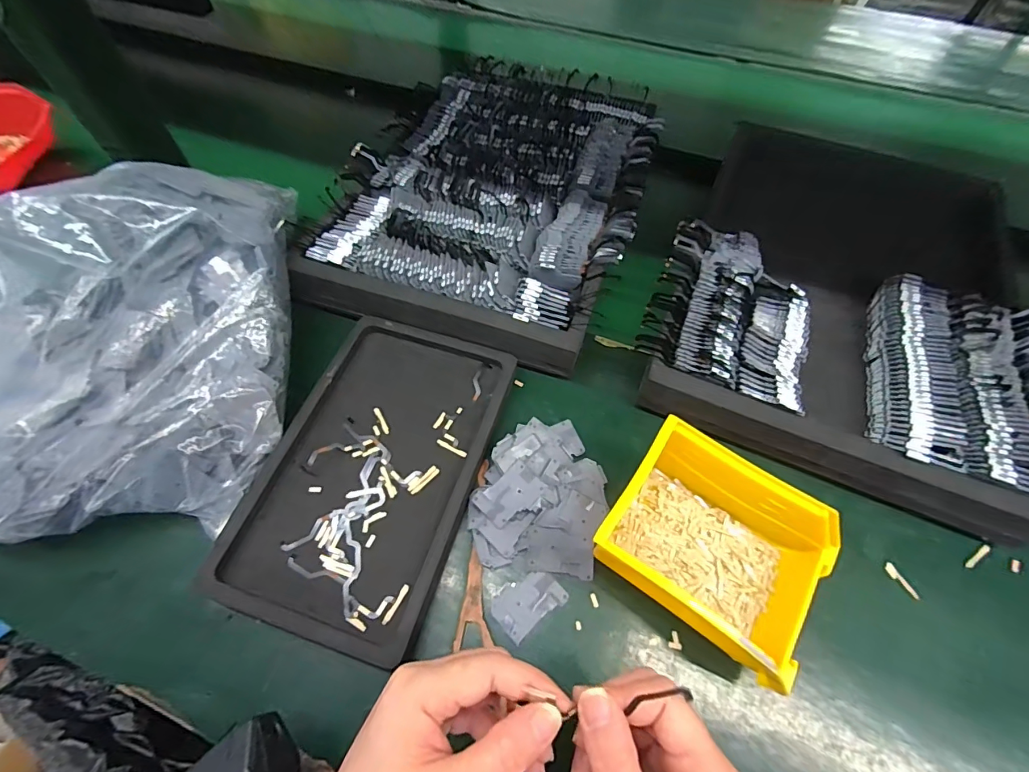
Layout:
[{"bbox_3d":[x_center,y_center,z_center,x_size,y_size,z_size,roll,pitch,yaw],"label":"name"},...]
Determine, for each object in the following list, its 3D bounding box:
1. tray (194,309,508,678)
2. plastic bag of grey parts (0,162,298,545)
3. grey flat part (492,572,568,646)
[{"bbox_3d":[-0.108,0.059,0.348,0.156,0.018,0.245,16,59,9],"label":"tray"},{"bbox_3d":[-0.313,-0.050,0.340,0.249,0.129,0.299,0,61,-1],"label":"plastic bag of grey parts"},{"bbox_3d":[0.009,0.151,0.312,0.048,0.004,0.034,-33,64,-19],"label":"grey flat part"}]

